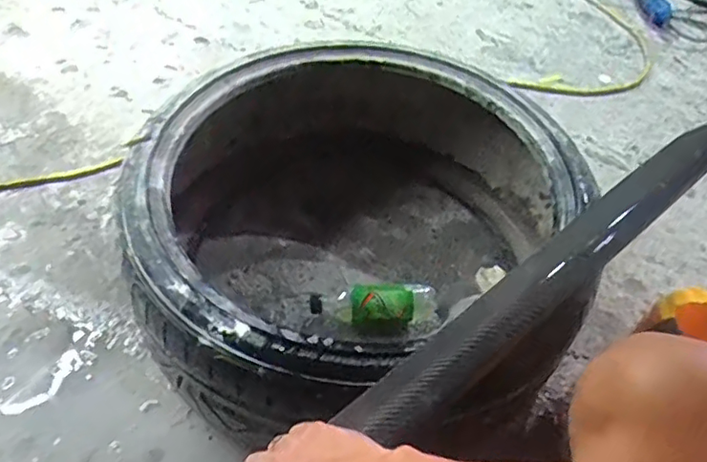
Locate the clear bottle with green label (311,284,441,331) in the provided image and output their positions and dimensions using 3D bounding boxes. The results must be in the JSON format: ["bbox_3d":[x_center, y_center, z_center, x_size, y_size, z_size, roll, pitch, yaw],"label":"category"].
[{"bbox_3d":[0.032,0.116,0.898,0.193,0.060,0.064,3,48,-4],"label":"clear bottle with green label"}]

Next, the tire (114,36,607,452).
[{"bbox_3d":[-0.003,-0.004,0.839,0.584,0.224,0.612,3,48,-4],"label":"tire"}]

